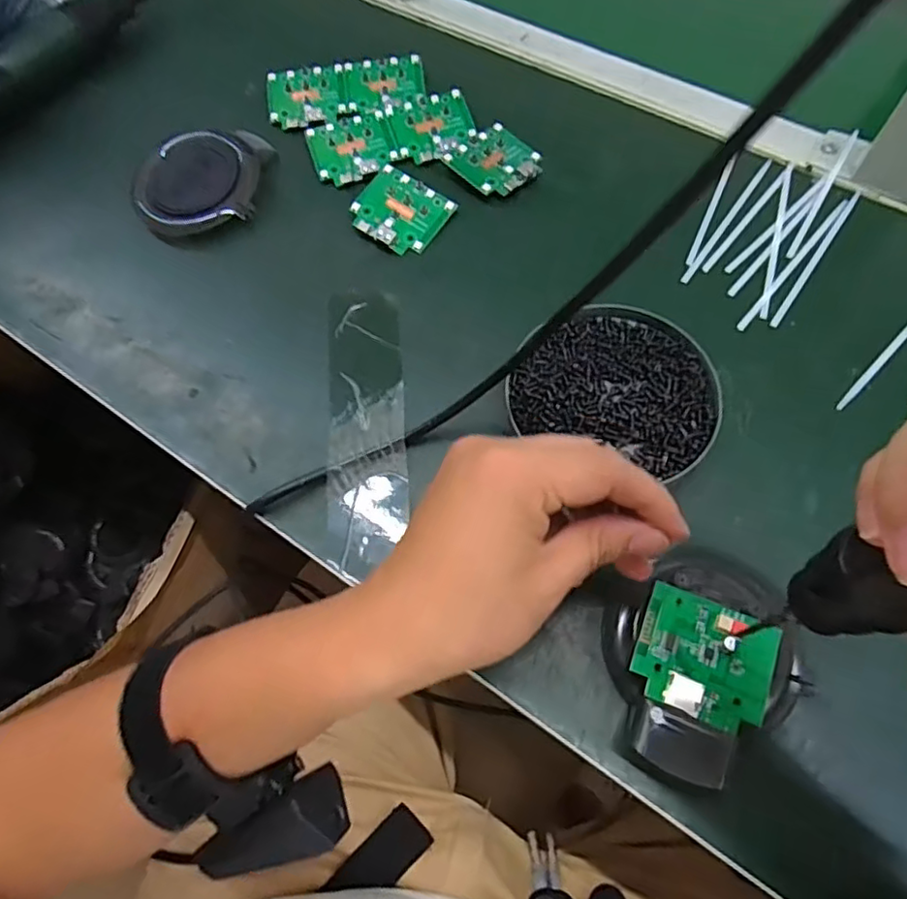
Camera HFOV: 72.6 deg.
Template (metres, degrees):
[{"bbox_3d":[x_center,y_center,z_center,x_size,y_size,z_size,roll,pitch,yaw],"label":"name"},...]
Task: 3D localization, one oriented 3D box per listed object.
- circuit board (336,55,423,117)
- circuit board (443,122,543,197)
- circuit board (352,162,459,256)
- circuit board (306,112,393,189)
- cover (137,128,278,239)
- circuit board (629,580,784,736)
[{"bbox_3d":[-0.054,-0.272,0.462,0.062,0.004,0.054,-8,67,-1],"label":"circuit board"},{"bbox_3d":[0.029,-0.202,0.428,0.056,0.004,0.056,-42,72,-14],"label":"circuit board"},{"bbox_3d":[-0.036,-0.160,0.412,0.058,0.006,0.052,30,71,14],"label":"circuit board"},{"bbox_3d":[-0.073,-0.216,0.439,0.055,0.004,0.055,-15,67,-4],"label":"circuit board"},{"bbox_3d":[-0.169,-0.184,0.423,0.095,0.026,0.068,-21,68,-7],"label":"cover"},{"bbox_3d":[0.114,0.095,0.280,0.059,0.006,0.052,20,67,12],"label":"circuit board"}]

